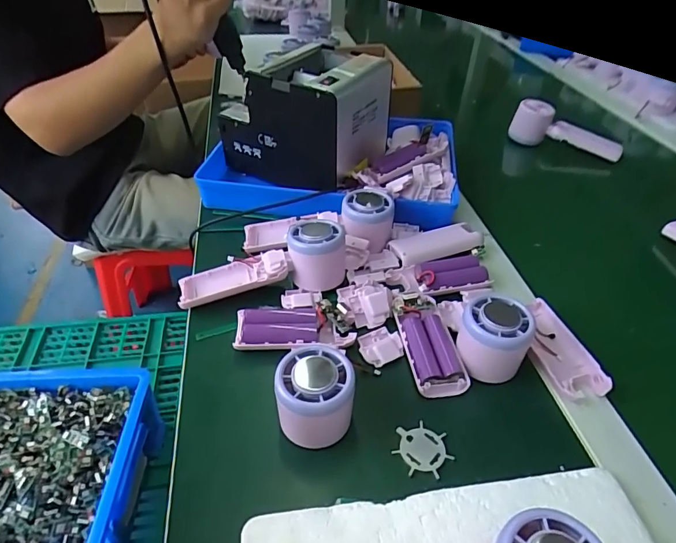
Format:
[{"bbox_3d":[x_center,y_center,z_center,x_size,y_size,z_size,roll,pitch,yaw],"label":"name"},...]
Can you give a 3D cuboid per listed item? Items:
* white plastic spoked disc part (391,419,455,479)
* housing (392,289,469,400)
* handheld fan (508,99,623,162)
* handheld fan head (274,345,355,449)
[{"bbox_3d":[0.061,0.128,0.333,0.040,0.004,0.038,0,41,0],"label":"white plastic spoked disc part"},{"bbox_3d":[0.079,0.060,0.404,0.044,0.019,0.103,-5,41,-6],"label":"housing"},{"bbox_3d":[0.354,-0.220,0.709,0.163,0.057,0.050,15,43,17],"label":"handheld fan"},{"bbox_3d":[-0.017,0.093,0.335,0.055,0.060,0.053,0,41,0],"label":"handheld fan head"}]

